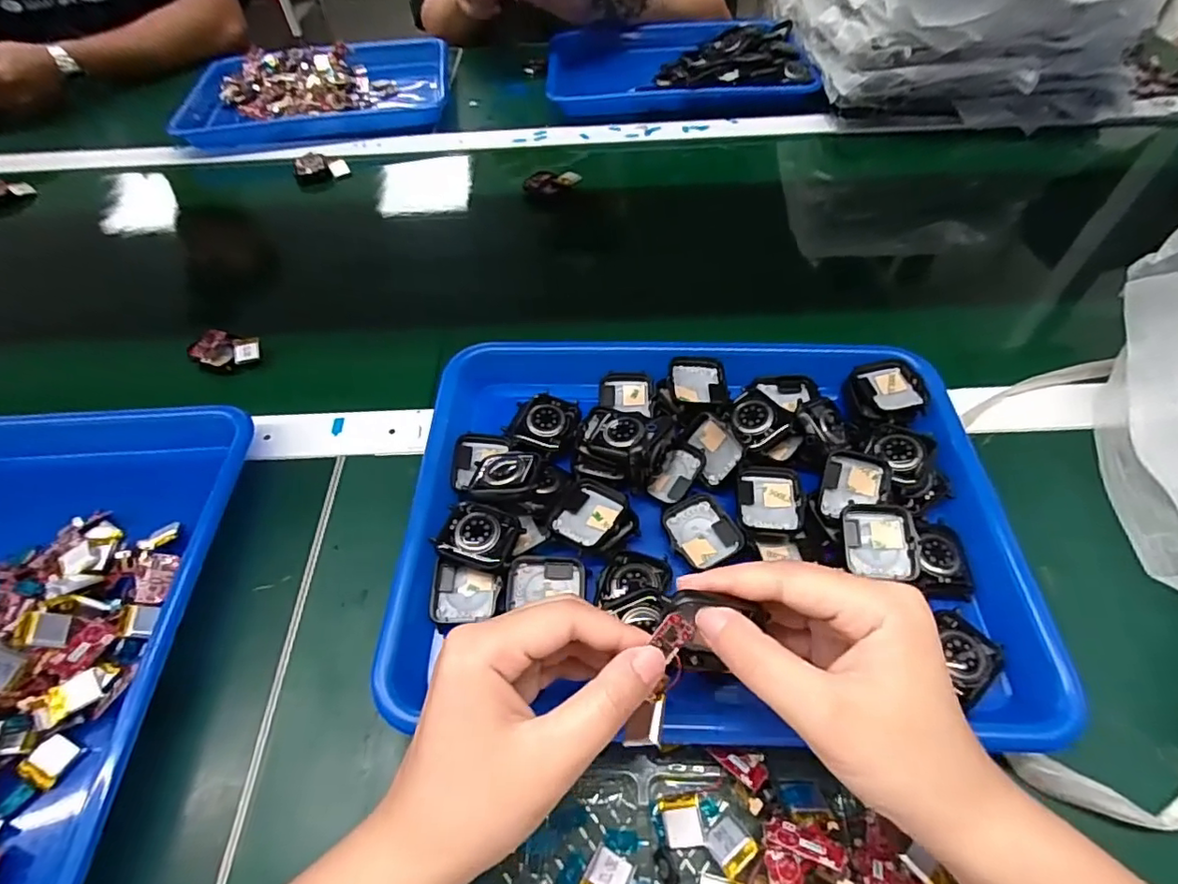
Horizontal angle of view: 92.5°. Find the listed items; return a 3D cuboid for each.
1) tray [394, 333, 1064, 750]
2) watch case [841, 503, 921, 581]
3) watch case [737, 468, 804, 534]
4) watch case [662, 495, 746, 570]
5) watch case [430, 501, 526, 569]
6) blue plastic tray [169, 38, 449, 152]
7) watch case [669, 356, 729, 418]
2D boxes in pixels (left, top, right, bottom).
[{"bbox_3d":[0.063,0.031,0.324,0.320,0.061,0.243,1,54,3],"label":"tray"},{"bbox_3d":[0.156,0.052,0.304,0.035,0.013,0.040,4,54,5],"label":"watch case"},{"bbox_3d":[0.104,0.034,0.324,0.035,0.008,0.040,7,55,7],"label":"watch case"},{"bbox_3d":[0.064,0.052,0.323,0.035,0.009,0.042,-29,58,-18],"label":"watch case"},{"bbox_3d":[-0.060,0.052,0.309,0.041,0.012,0.034,14,56,12],"label":"watch case"},{"bbox_3d":[-0.346,-0.451,0.723,0.336,0.030,0.253,-4,54,-1],"label":"blue plastic tray"},{"bbox_3d":[0.072,-0.035,0.367,0.037,0.017,0.043,-2,54,1],"label":"watch case"}]

